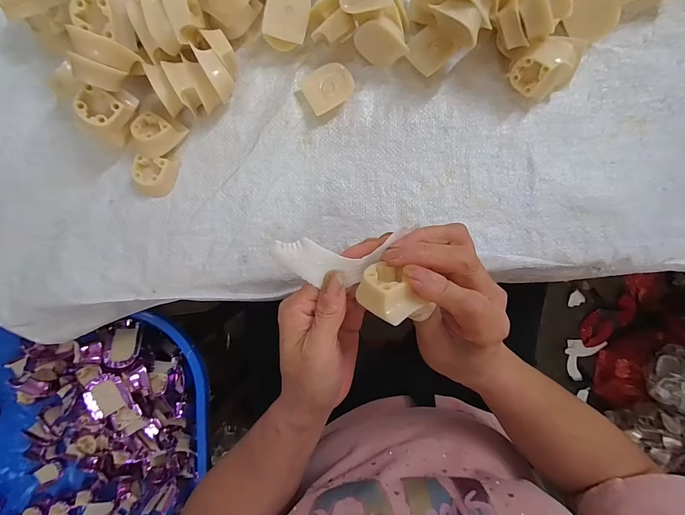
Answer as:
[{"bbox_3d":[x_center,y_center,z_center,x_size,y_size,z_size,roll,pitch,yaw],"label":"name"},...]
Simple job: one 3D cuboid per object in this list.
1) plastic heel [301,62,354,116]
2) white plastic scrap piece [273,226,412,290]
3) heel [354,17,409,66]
[{"bbox_3d":[-0.015,-0.165,0.316,0.045,0.018,0.041,-28,89,-1],"label":"plastic heel"},{"bbox_3d":[-0.001,-0.001,0.216,0.088,0.015,0.037,1,89,-9],"label":"white plastic scrap piece"},{"bbox_3d":[0.035,-0.198,0.302,0.045,0.038,0.016,29,65,-34],"label":"heel"}]

